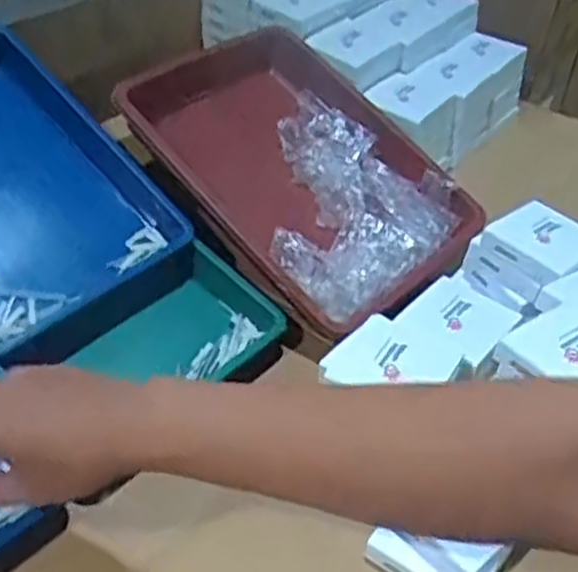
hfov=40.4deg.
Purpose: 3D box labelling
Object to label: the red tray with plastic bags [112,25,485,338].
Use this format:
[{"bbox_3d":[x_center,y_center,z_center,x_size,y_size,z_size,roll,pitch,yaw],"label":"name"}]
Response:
[{"bbox_3d":[0.012,-0.128,0.814,0.357,0.086,0.246,44,68,11],"label":"red tray with plastic bags"}]

